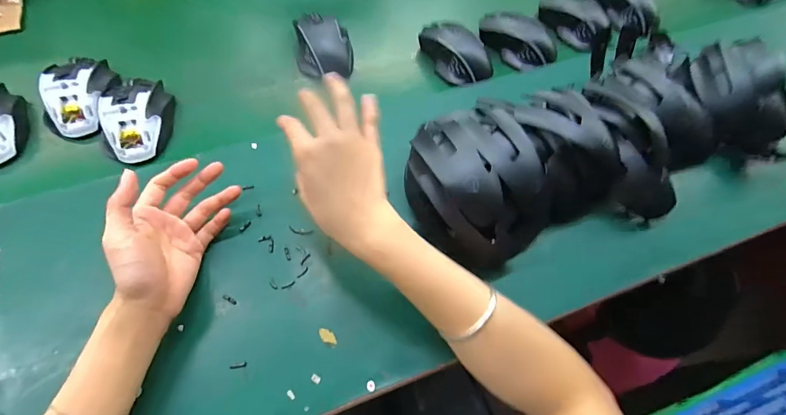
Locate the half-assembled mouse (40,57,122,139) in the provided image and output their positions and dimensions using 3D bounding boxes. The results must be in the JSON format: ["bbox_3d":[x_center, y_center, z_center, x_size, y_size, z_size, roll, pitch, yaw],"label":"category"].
[{"bbox_3d":[-0.366,-0.134,0.459,0.066,0.042,0.105,-10,62,-9],"label":"half-assembled mouse"}]

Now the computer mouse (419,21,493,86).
[{"bbox_3d":[0.083,-0.216,0.527,0.067,0.035,0.109,-22,65,-15],"label":"computer mouse"}]

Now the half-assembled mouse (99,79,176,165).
[{"bbox_3d":[-0.291,-0.106,0.445,0.070,0.033,0.107,-15,63,-12],"label":"half-assembled mouse"}]

